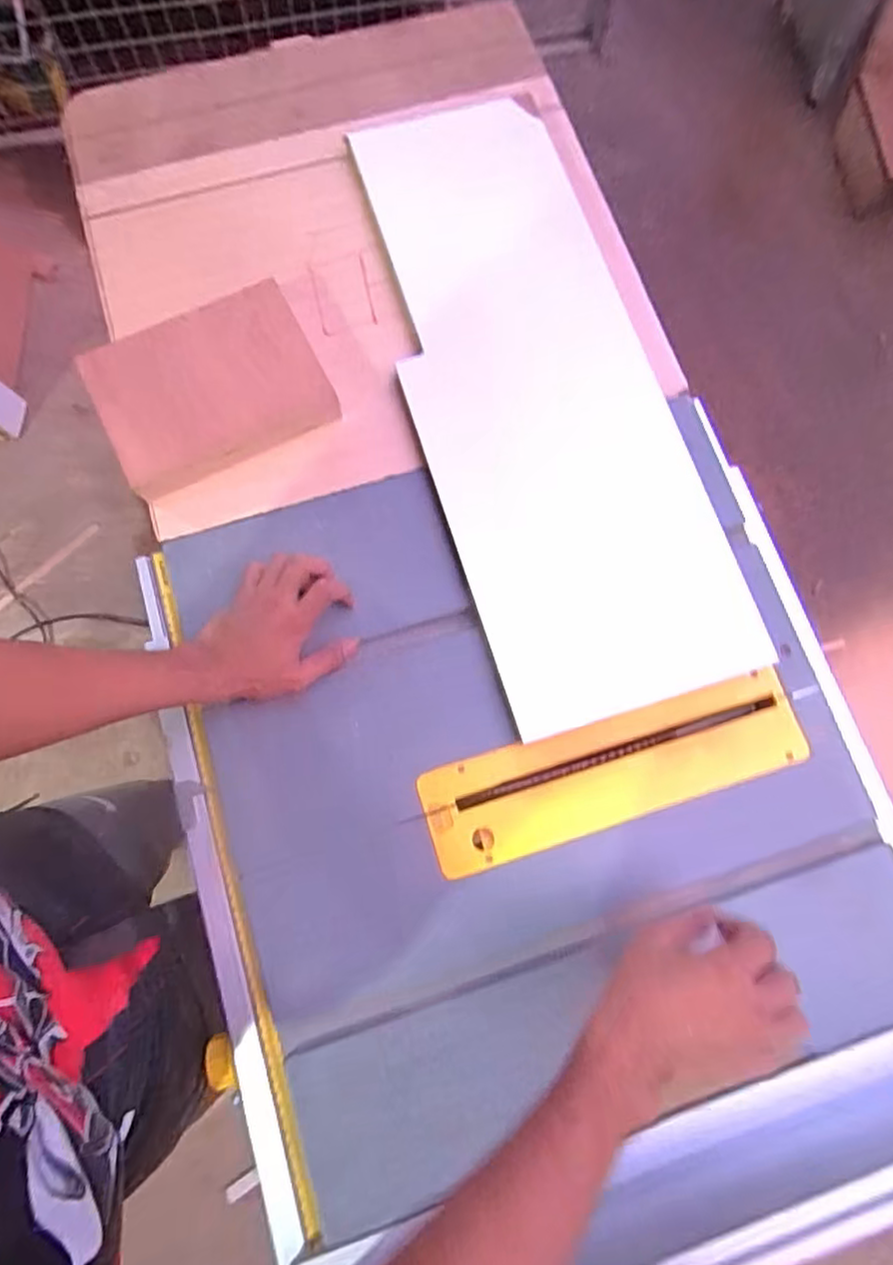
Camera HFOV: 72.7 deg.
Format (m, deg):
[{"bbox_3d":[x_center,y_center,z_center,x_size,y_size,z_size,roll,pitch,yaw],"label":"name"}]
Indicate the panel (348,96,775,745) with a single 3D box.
[{"bbox_3d":[0.085,-0.250,0.619,0.241,0.020,0.673,-18,80,1],"label":"panel"}]

